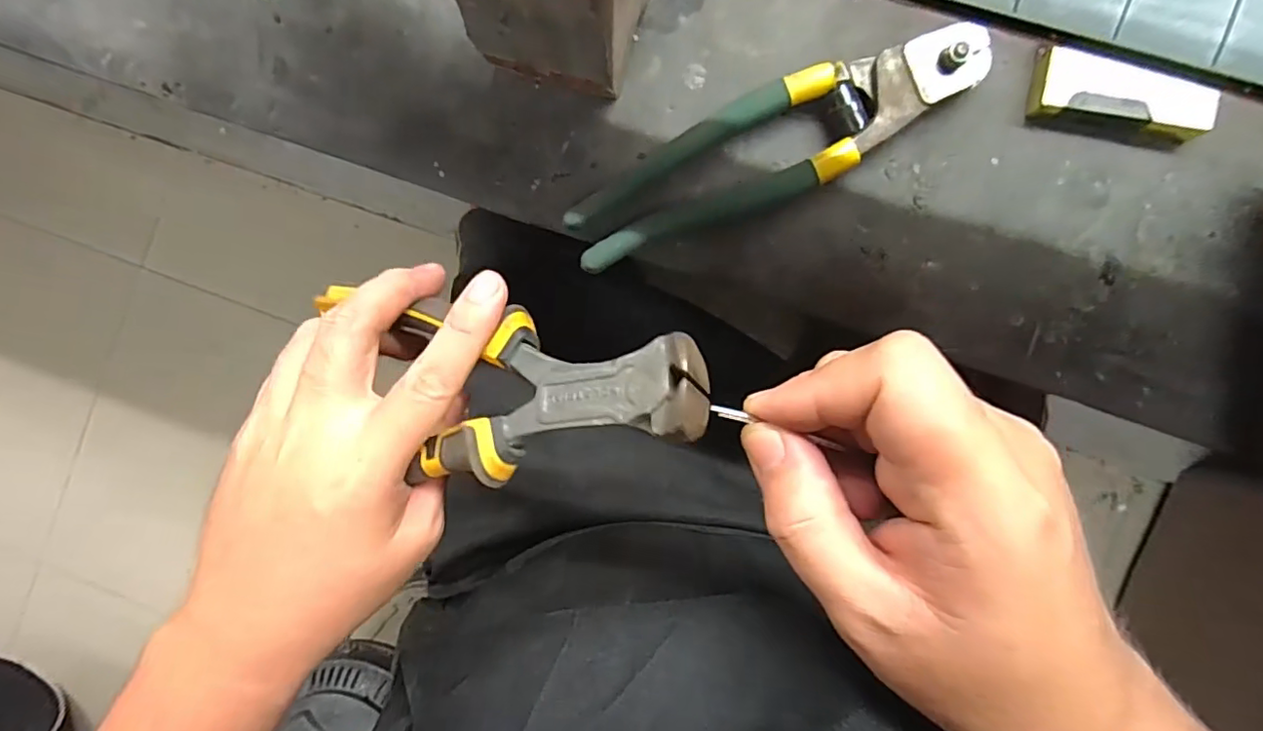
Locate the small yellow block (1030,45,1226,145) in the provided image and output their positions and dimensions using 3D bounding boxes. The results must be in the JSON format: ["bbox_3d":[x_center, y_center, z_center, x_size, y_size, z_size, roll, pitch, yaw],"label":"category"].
[{"bbox_3d":[0.210,-0.117,0.248,0.069,0.017,0.027,11,91,4],"label":"small yellow block"}]

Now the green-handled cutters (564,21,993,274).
[{"bbox_3d":[0.063,-0.097,0.260,0.191,0.020,0.045,-25,88,4],"label":"green-handled cutters"}]

